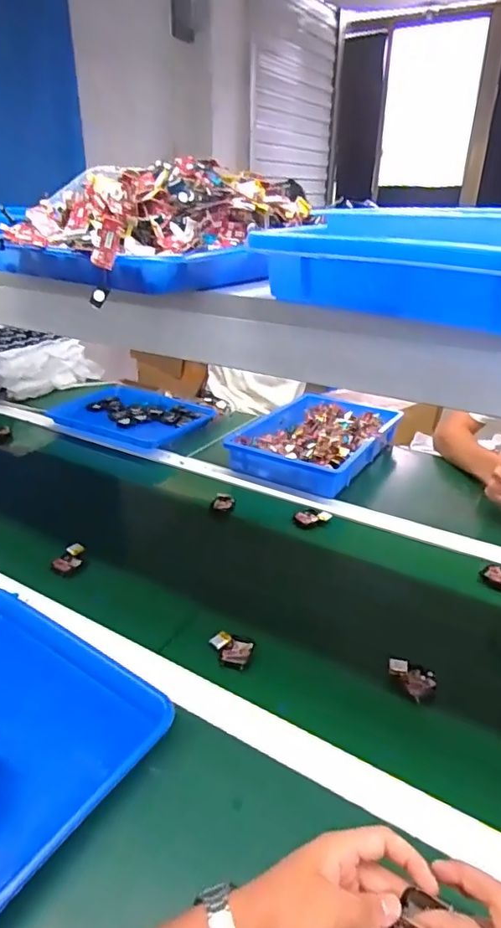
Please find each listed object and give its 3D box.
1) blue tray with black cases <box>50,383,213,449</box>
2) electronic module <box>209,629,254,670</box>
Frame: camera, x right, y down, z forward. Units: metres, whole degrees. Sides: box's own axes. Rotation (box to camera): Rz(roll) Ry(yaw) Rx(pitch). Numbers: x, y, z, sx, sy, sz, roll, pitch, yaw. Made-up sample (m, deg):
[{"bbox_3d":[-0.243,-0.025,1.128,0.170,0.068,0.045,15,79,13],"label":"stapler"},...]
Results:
[{"bbox_3d":[-0.280,-0.112,1.274,0.350,0.050,0.232,16,31,28],"label":"blue tray with black cases"},{"bbox_3d":[-0.024,0.221,0.632,0.050,0.016,0.038,9,28,16],"label":"electronic module"}]

